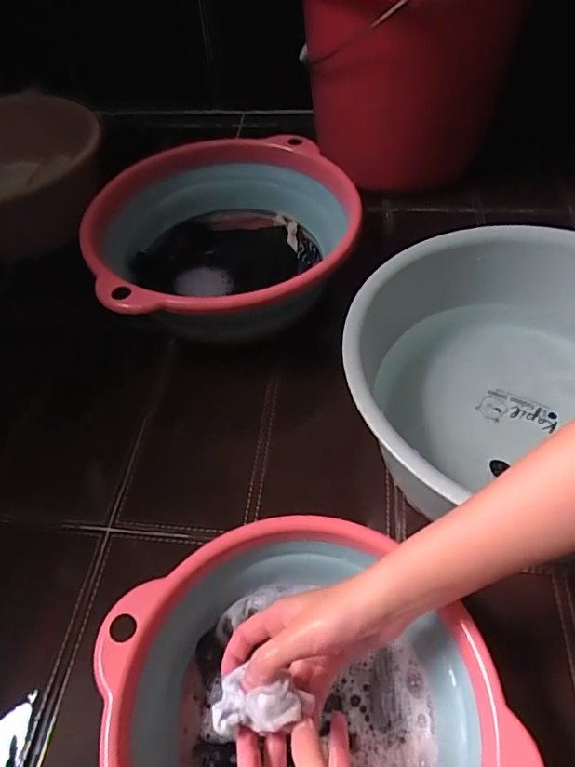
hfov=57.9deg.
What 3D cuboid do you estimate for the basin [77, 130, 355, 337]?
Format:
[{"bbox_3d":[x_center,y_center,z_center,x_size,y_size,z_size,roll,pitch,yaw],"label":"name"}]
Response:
[{"bbox_3d":[-0.081,-0.195,0.713,0.336,0.114,0.338,-1,53,1],"label":"basin"}]

